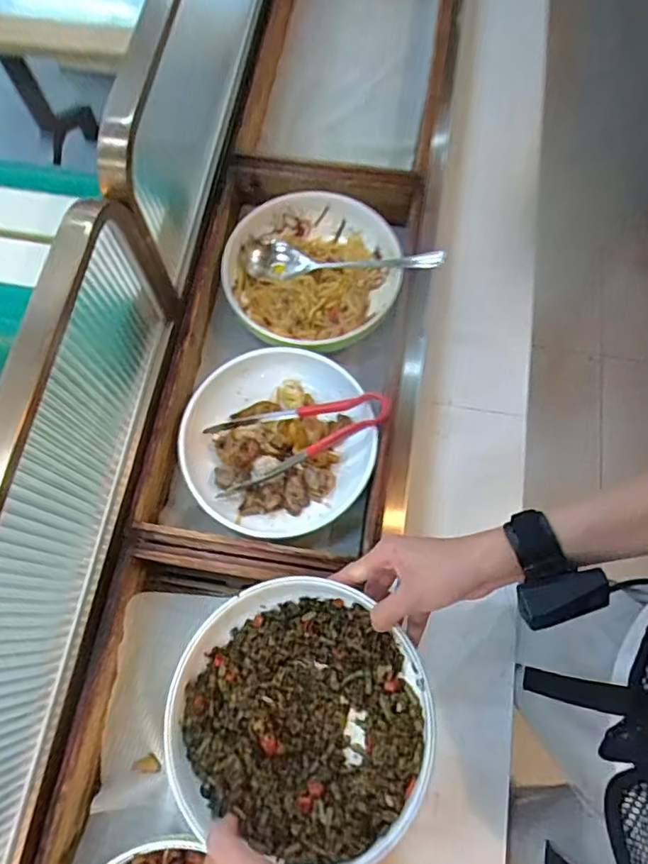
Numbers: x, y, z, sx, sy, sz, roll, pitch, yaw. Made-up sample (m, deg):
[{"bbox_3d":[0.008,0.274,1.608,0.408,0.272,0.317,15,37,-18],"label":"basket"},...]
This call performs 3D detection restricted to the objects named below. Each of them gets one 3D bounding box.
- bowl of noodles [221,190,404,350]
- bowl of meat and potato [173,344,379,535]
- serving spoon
[{"bbox_3d":[-0.024,-0.224,0.788,0.240,0.059,0.235,0,69,-1],"label":"bowl of noodles"},{"bbox_3d":[-0.059,0.012,0.710,0.233,0.071,0.223,0,69,-1],"label":"bowl of meat and potato"},{"bbox_3d":[0.022,-0.243,0.776,0.278,0.053,0.066,8,69,2],"label":"serving spoon"}]

